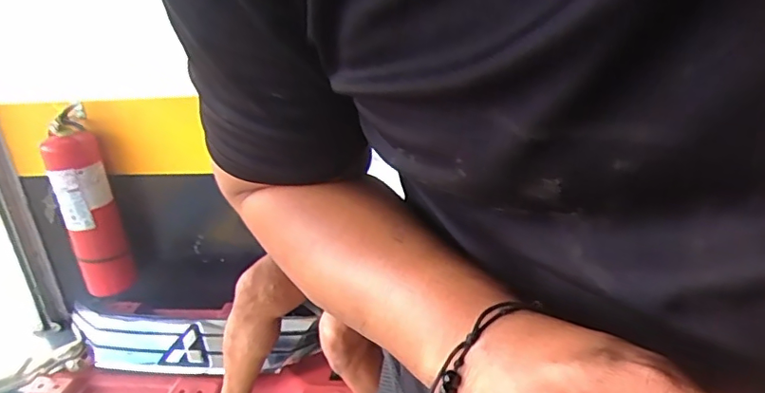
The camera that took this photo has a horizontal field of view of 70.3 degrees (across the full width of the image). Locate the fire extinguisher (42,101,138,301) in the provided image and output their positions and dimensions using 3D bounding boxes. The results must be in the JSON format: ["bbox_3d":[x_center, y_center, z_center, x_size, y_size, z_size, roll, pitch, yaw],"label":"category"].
[{"bbox_3d":[-0.850,0.039,1.583,0.148,0.556,0.139,-19,28,-30],"label":"fire extinguisher"}]

